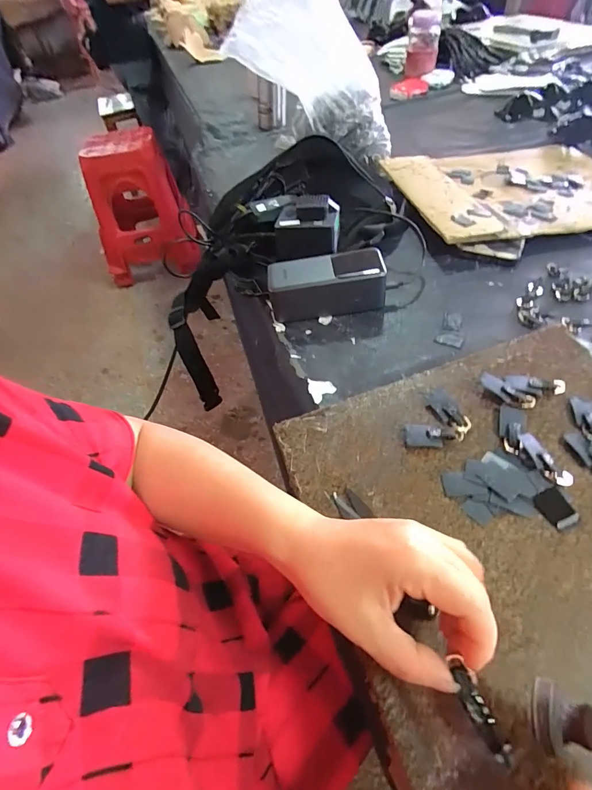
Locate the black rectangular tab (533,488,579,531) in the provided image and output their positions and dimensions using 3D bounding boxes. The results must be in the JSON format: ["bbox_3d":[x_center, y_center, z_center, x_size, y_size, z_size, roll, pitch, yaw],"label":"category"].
[{"bbox_3d":[0.181,0.079,0.276,0.020,0.004,0.026,-17,49,-9],"label":"black rectangular tab"}]

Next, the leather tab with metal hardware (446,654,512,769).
[{"bbox_3d":[0.086,0.148,0.186,0.010,0.004,0.042,-20,67,-12],"label":"leather tab with metal hardware"}]

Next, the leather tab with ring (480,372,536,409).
[{"bbox_3d":[0.177,-0.001,0.337,0.045,0.013,0.015,32,58,30],"label":"leather tab with ring"}]

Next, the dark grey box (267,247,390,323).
[{"bbox_3d":[0.033,-0.125,0.453,0.124,0.053,0.053,-6,48,1],"label":"dark grey box"}]

